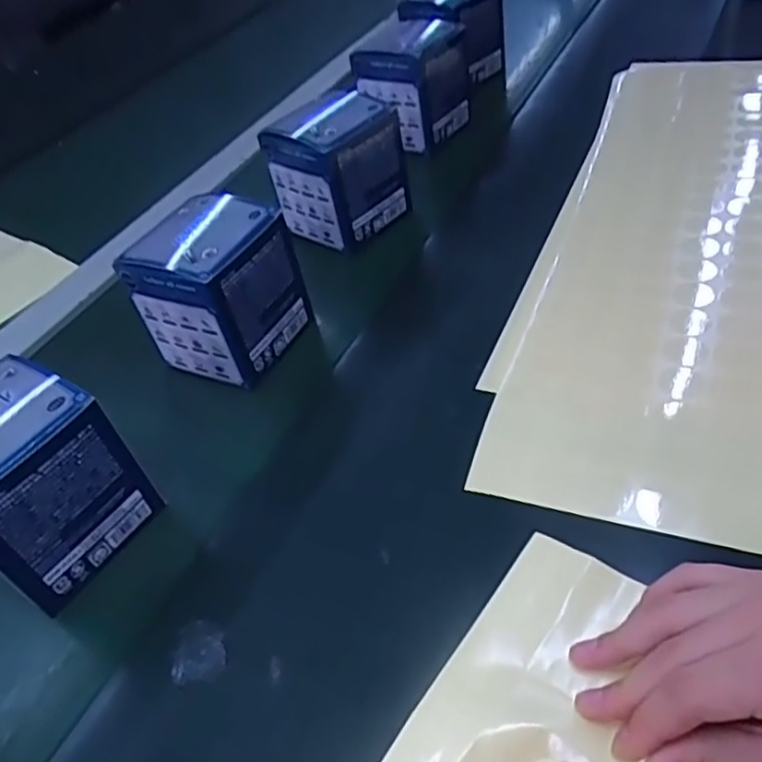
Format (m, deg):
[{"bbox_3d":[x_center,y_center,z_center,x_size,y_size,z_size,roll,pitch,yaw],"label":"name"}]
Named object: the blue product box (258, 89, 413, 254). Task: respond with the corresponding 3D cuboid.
[{"bbox_3d":[-0.036,-0.172,0.534,0.082,0.094,0.075,30,56,29],"label":"blue product box"}]

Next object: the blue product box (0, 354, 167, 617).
[{"bbox_3d":[-0.185,0.047,0.347,0.076,0.080,0.089,19,53,31],"label":"blue product box"}]

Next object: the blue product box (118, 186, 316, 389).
[{"bbox_3d":[-0.108,-0.062,0.442,0.080,0.091,0.083,13,50,27],"label":"blue product box"}]

